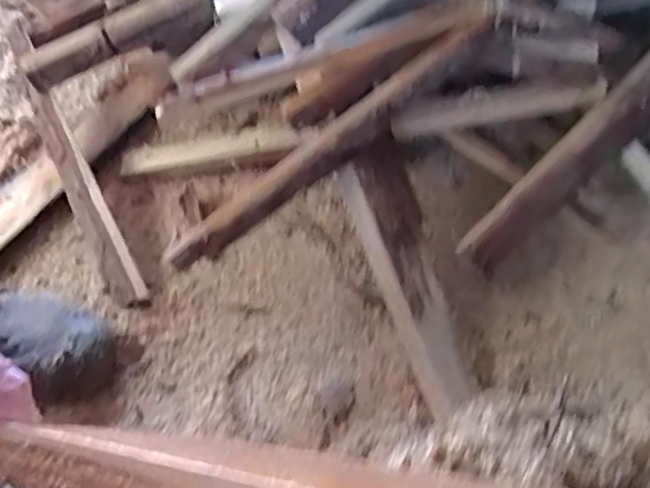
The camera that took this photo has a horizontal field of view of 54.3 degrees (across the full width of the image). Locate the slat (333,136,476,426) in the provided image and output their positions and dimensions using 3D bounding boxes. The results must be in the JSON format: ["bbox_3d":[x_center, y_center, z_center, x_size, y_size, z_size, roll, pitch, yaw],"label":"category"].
[{"bbox_3d":[0.069,0.020,0.540,0.061,0.038,0.243,-16,77,-6],"label":"slat"}]

